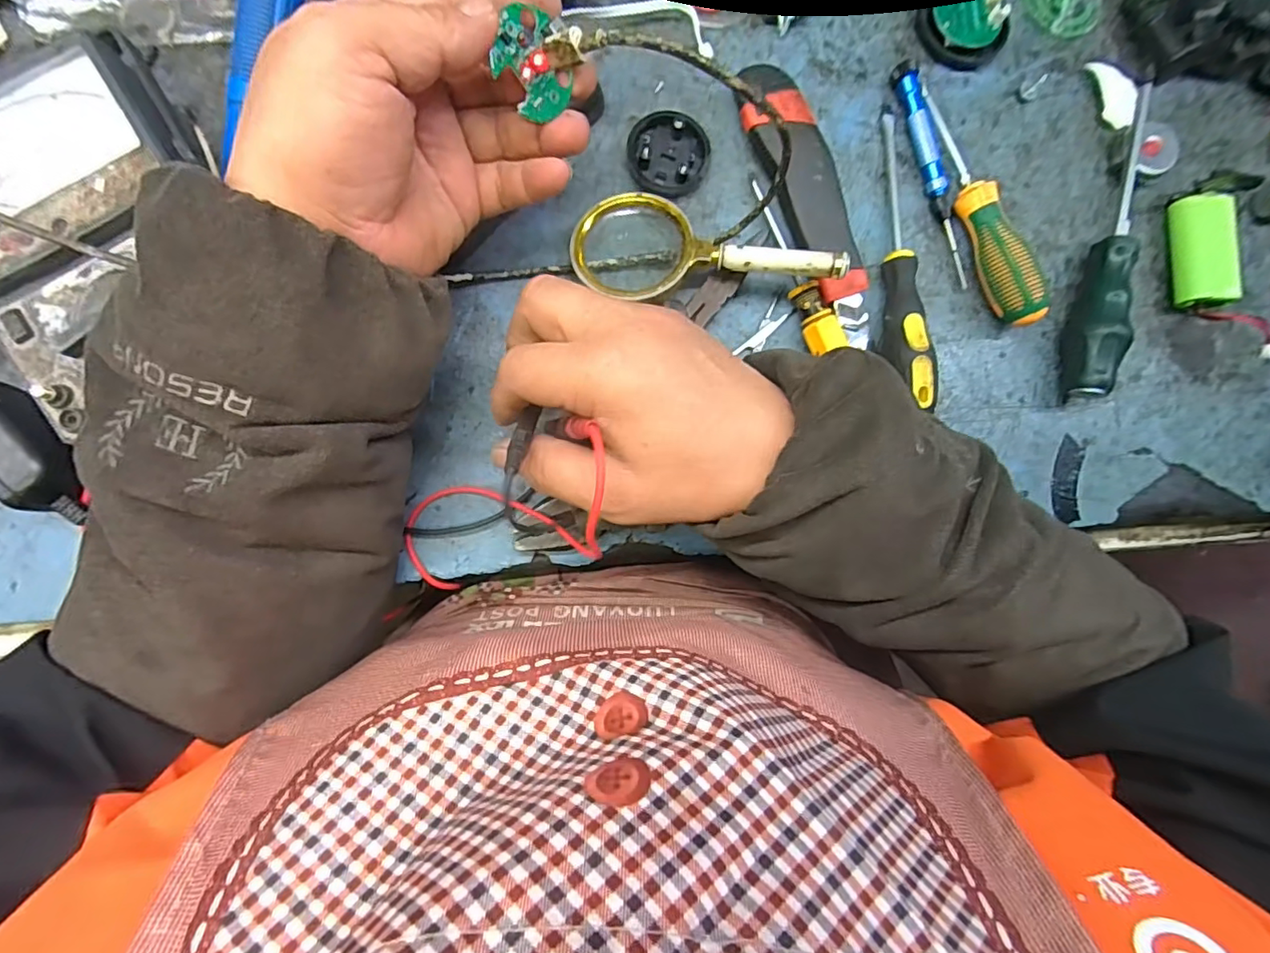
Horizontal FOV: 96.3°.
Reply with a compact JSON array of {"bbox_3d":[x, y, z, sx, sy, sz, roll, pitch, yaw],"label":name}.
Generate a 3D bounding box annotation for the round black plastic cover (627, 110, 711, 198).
[{"bbox_3d":[0.020,-0.188,0.334,0.047,0.015,0.042,10,86,-9],"label":"round black plastic cover"}]

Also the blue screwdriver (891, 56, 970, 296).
[{"bbox_3d":[0.184,-0.185,0.348,0.015,0.013,0.137,-16,91,-9],"label":"blue screwdriver"}]

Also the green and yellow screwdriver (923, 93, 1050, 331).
[{"bbox_3d":[0.208,-0.161,0.342,0.024,0.028,0.147,-20,91,-9],"label":"green and yellow screwdriver"}]

